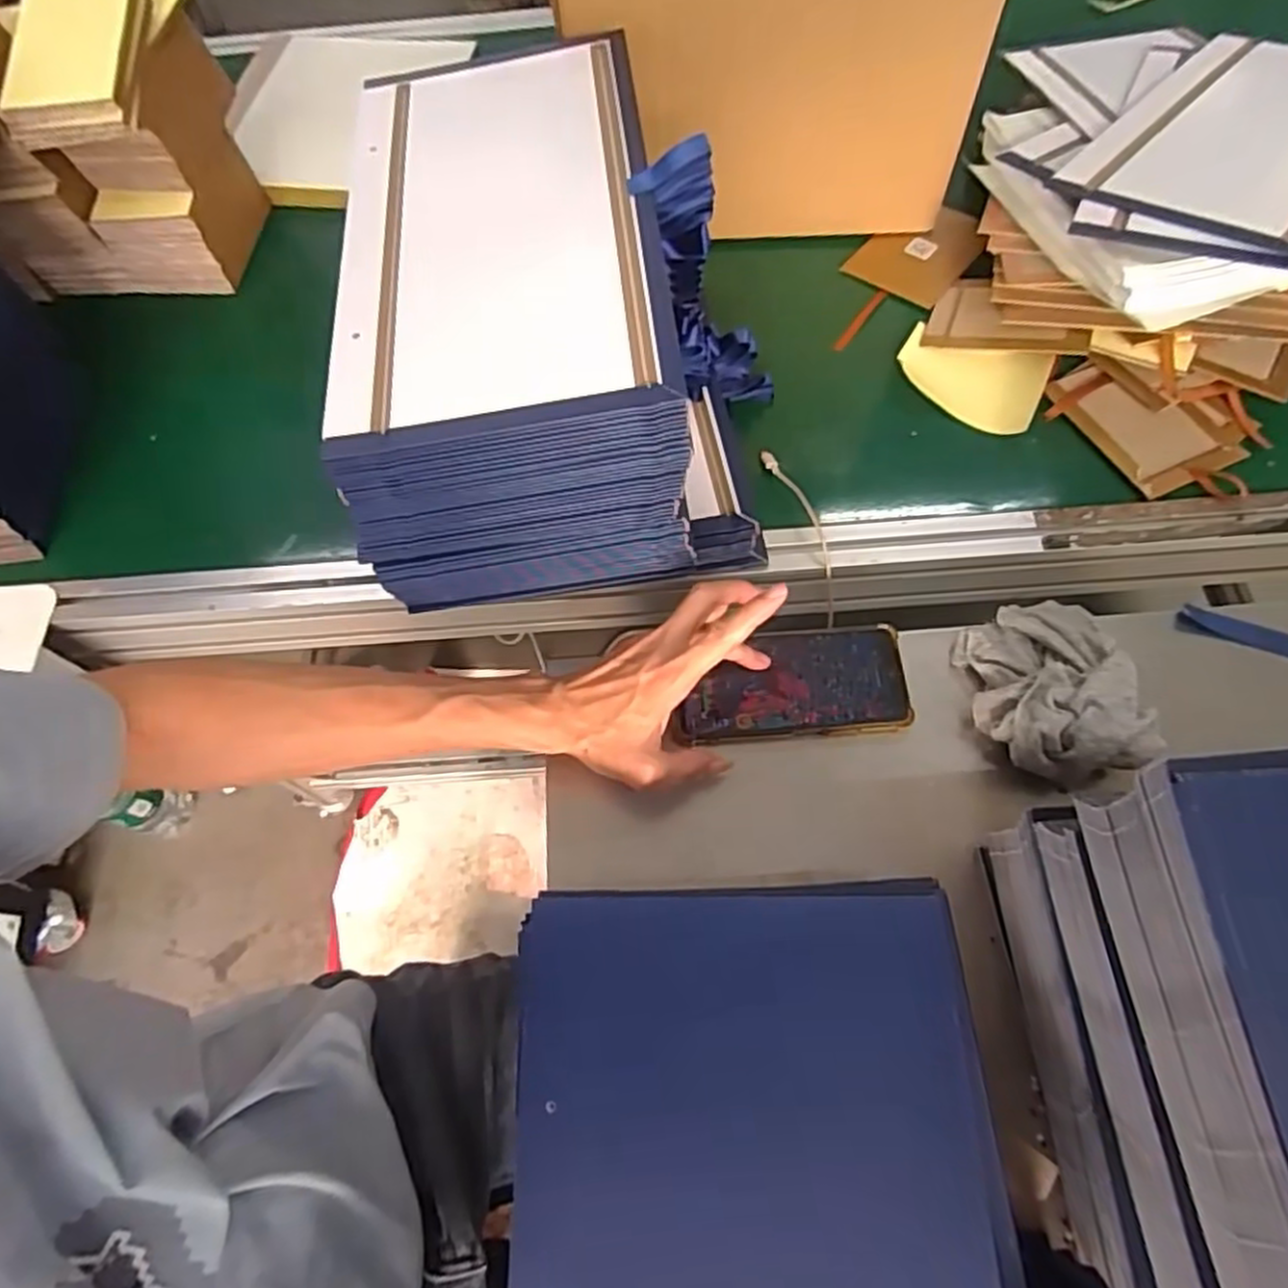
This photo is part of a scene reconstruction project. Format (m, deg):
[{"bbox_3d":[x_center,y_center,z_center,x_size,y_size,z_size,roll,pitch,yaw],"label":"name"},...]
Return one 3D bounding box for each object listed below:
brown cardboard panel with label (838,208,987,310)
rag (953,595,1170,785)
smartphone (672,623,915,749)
[{"bbox_3d":[0.285,-0.405,0.777,0.105,0.010,0.131,38,77,21],"label":"brown cardboard panel with label"},{"bbox_3d":[0.277,0.030,0.519,0.097,0.076,0.135,-7,65,0],"label":"rag"},{"bbox_3d":[0.105,0.030,0.544,0.164,0.009,0.079,-5,72,-1],"label":"smartphone"}]

